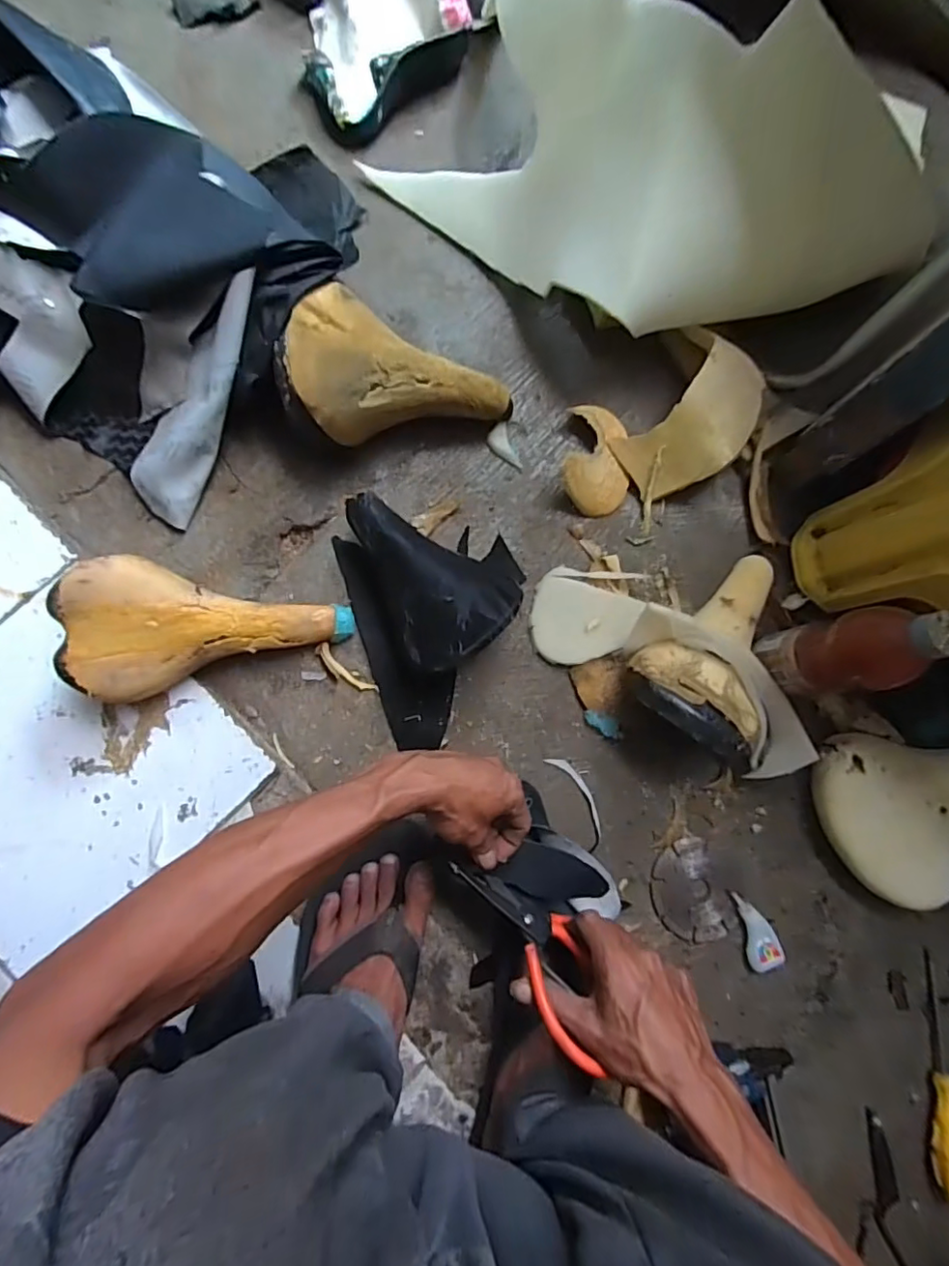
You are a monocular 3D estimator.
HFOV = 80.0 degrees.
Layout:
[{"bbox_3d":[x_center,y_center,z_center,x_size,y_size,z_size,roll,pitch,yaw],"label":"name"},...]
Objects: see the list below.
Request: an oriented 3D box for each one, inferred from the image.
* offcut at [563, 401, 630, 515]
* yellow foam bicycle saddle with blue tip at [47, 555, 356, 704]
[{"bbox_3d":[0.132,-0.193,0.616,0.082,0.047,0.123,1,82,-5],"label":"offcut"},{"bbox_3d":[-0.248,-0.006,0.544,0.248,0.057,0.119,-2,82,-22],"label":"yellow foam bicycle saddle with blue tip"}]

